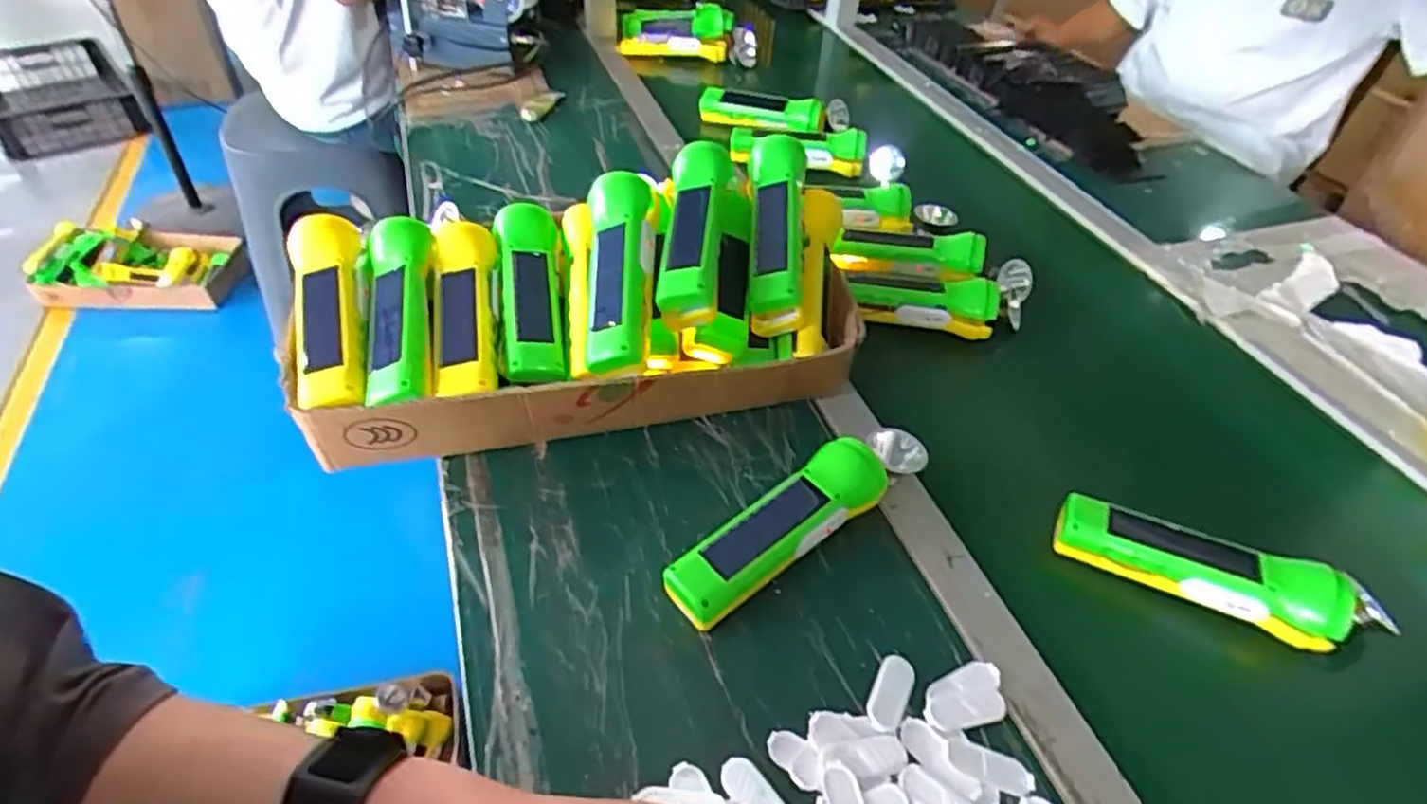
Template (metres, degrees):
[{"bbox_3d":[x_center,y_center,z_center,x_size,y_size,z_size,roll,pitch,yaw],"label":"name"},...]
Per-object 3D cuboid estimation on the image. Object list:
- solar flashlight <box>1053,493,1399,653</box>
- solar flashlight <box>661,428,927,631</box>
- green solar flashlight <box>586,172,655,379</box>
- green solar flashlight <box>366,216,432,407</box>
[{"bbox_3d":[0.336,0.114,0.479,0.201,0.040,0.046,20,46,15],"label":"solar flashlight"},{"bbox_3d":[0.061,0.077,0.492,0.208,0.047,0.047,-30,54,-30],"label":"solar flashlight"},{"bbox_3d":[-0.069,-0.095,0.542,0.052,0.057,0.173,-1,61,-6],"label":"green solar flashlight"},{"bbox_3d":[-0.230,-0.064,0.527,0.049,0.040,0.158,-7,60,-5],"label":"green solar flashlight"}]

